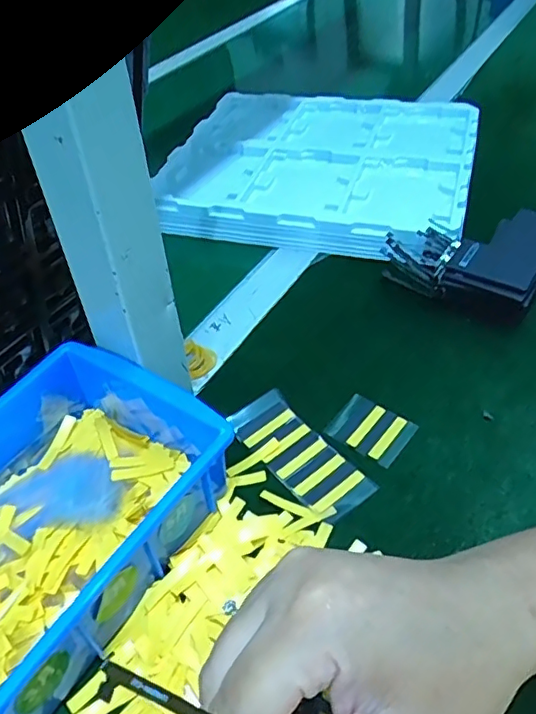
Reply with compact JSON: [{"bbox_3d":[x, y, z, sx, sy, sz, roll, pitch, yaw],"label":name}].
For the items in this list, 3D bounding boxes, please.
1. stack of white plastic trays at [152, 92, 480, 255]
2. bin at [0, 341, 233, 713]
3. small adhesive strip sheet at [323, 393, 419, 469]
[{"bbox_3d":[0.052,-0.211,0.620,0.319,0.038,0.317,11,47,13],"label":"stack of white plastic trays"},{"bbox_3d":[-0.125,0.095,0.309,0.128,0.065,0.198,24,51,24],"label":"bin"},{"bbox_3d":[0.071,0.050,0.389,0.052,0.008,0.043,24,47,32],"label":"small adhesive strip sheet"}]

